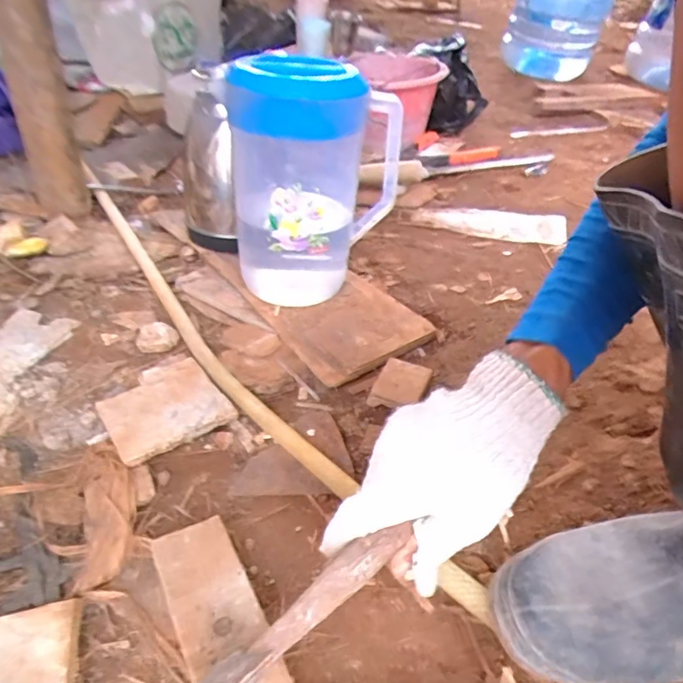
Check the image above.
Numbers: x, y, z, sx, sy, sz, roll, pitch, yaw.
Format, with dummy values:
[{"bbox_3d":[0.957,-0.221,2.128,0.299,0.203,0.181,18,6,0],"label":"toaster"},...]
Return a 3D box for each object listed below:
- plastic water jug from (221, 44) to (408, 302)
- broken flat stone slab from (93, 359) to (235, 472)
[{"bbox_3d":[-0.038,-0.192,0.623,0.186,0.268,0.148,-25,44,-23],"label":"plastic water jug"},{"bbox_3d":[-0.185,0.066,0.521,0.112,0.013,0.107,-22,46,-32],"label":"broken flat stone slab"}]

